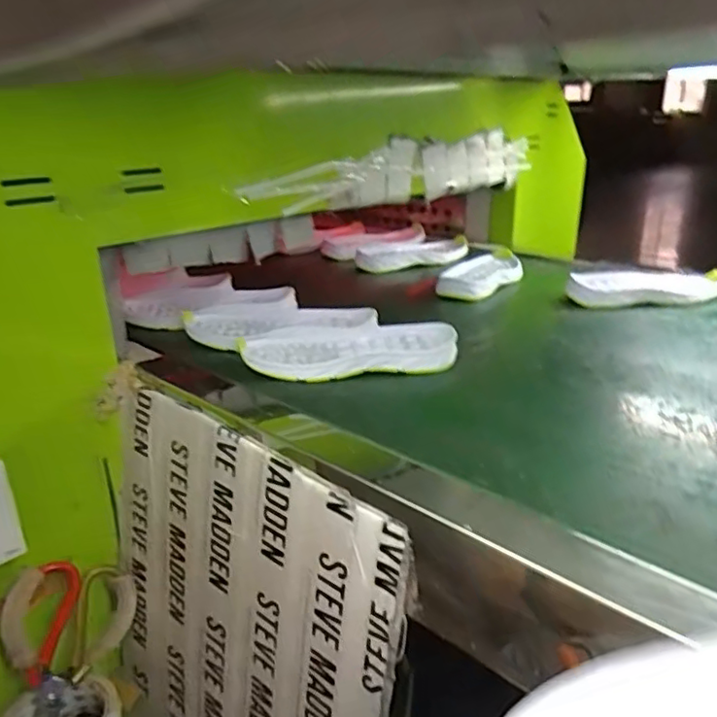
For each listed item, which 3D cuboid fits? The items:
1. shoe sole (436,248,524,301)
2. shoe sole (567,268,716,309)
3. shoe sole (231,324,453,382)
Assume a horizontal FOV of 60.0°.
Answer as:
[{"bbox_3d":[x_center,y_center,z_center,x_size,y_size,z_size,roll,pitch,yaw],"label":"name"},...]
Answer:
[{"bbox_3d":[0.180,-0.125,0.889,0.088,0.021,0.235,10,24,22],"label":"shoe sole"},{"bbox_3d":[0.382,-0.092,0.808,0.209,0.030,0.072,-4,23,-10],"label":"shoe sole"},{"bbox_3d":[-0.010,-0.013,0.605,0.205,0.026,0.094,2,22,5],"label":"shoe sole"}]

